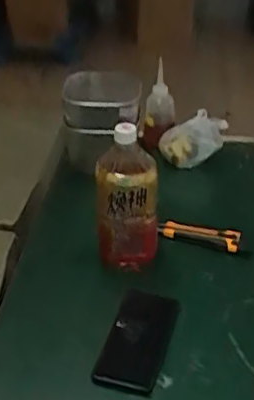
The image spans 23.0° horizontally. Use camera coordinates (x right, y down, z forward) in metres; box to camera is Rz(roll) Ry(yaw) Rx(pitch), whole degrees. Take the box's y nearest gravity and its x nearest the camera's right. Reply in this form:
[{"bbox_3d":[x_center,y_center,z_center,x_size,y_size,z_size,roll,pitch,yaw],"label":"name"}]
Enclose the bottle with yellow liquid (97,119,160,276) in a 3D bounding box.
[{"bbox_3d":[0.000,0.011,0.911,0.085,0.240,0.077,-3,33,-3],"label":"bottle with yellow liquid"}]

